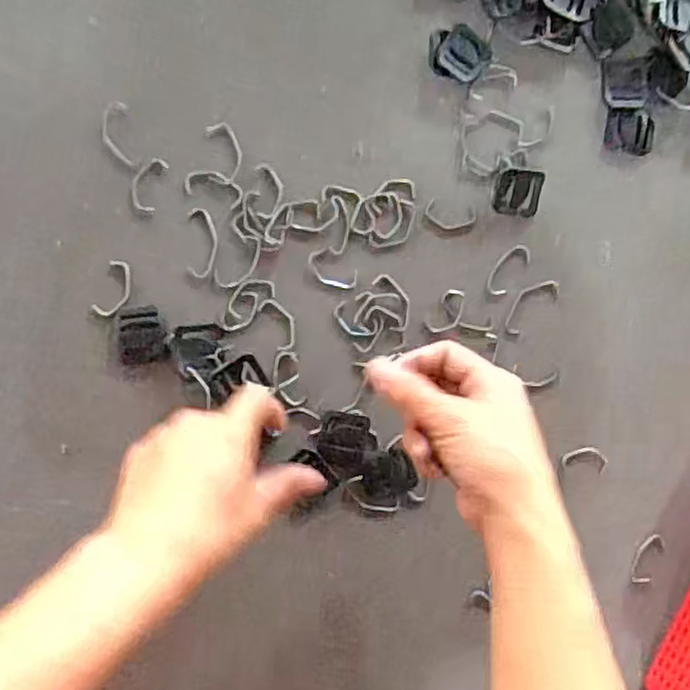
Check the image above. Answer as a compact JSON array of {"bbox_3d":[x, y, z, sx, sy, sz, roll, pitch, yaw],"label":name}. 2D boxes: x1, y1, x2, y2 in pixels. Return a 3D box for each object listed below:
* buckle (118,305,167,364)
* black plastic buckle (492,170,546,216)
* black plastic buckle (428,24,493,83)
[{"bbox_3d":[-0.123,-0.006,0.437,0.027,0.004,0.034,-4,90,-9],"label":"buckle"},{"bbox_3d":[0.115,-0.100,0.475,0.033,0.007,0.030,8,88,-9],"label":"black plastic buckle"},{"bbox_3d":[0.075,-0.191,0.469,0.039,0.007,0.036,25,86,-8],"label":"black plastic buckle"}]

